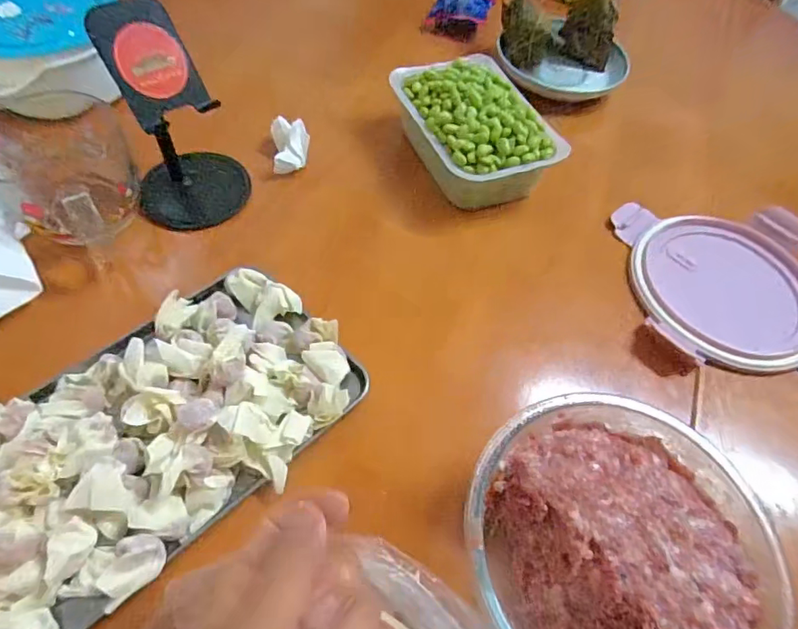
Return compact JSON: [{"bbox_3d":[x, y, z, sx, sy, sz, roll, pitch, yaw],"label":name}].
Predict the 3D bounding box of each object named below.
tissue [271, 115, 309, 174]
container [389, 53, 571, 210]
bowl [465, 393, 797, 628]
[{"bbox_3d":[-0.103,-0.160,0.485,0.034,0.031,0.050,-6,56,-9],"label":"tissue"},{"bbox_3d":[0.070,-0.178,0.483,0.125,0.064,0.176,-14,58,-14],"label":"container"},{"bbox_3d":[0.123,0.135,0.294,0.150,0.075,0.164,2,55,-3],"label":"bowl"}]

